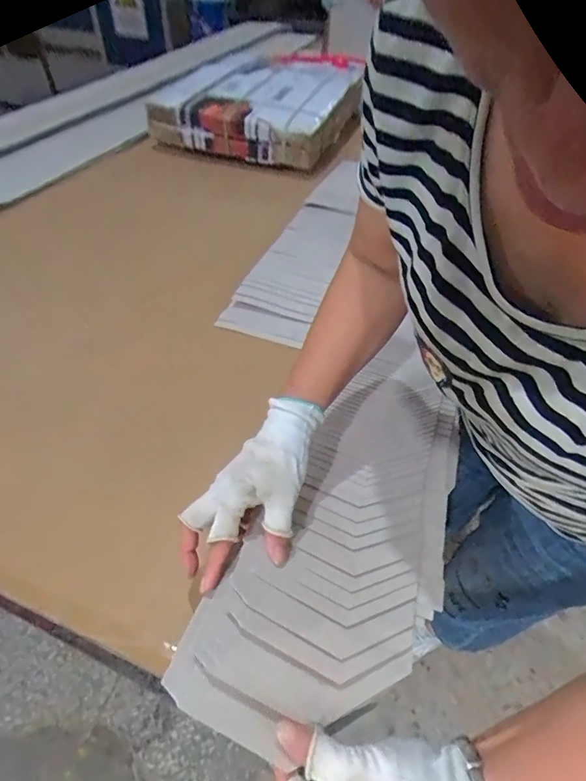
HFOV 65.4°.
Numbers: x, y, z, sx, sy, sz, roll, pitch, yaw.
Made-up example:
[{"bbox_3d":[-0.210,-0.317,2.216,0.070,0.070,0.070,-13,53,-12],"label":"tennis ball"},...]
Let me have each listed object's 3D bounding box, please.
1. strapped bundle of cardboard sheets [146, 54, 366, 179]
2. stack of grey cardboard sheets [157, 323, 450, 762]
[{"bbox_3d":[-0.038,-0.750,1.218,0.355,0.142,0.537,15,49,11],"label":"strapped bundle of cardboard sheets"},{"bbox_3d":[0.076,0.119,0.469,0.171,0.044,0.455,33,47,4],"label":"stack of grey cardboard sheets"}]

